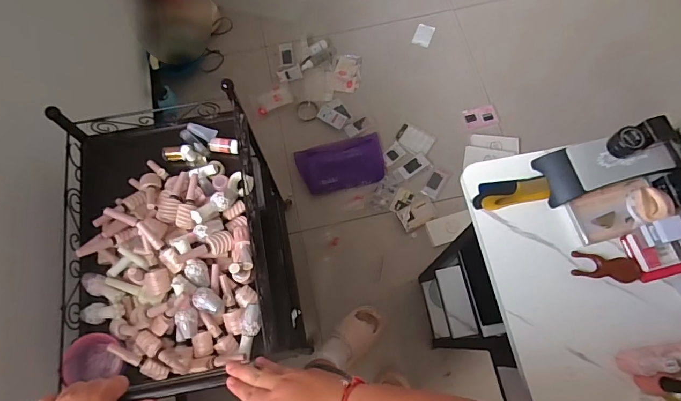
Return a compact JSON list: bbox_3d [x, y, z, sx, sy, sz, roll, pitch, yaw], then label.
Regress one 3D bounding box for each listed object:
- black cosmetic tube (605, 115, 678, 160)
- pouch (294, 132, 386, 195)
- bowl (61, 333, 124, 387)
[{"bbox_3d":[0.438,-0.092,0.602,0.098,0.034,0.036,-19,67,-6],"label":"black cosmetic tube"},{"bbox_3d":[0.000,-0.126,1.444,0.291,0.091,0.172,-15,66,-4],"label":"pouch"},{"bbox_3d":[-0.390,0.251,0.671,0.084,0.045,0.073,-3,66,1],"label":"bowl"}]

